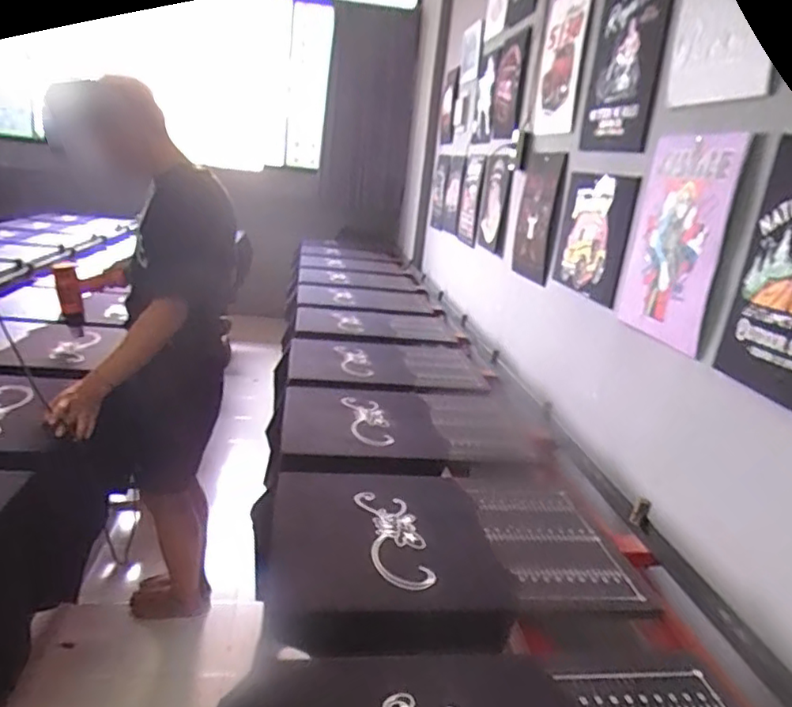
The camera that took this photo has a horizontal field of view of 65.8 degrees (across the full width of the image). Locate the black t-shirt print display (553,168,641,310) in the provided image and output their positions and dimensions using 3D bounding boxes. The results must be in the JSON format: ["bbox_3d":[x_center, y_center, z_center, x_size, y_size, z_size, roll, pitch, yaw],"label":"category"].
[{"bbox_3d":[0.518,-0.318,1.646,0.028,0.314,0.378,2,18,-14],"label":"black t-shirt print display"}]

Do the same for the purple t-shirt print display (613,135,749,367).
[{"bbox_3d":[0.570,-0.229,1.259,0.021,0.407,0.330,2,17,-12],"label":"purple t-shirt print display"}]

